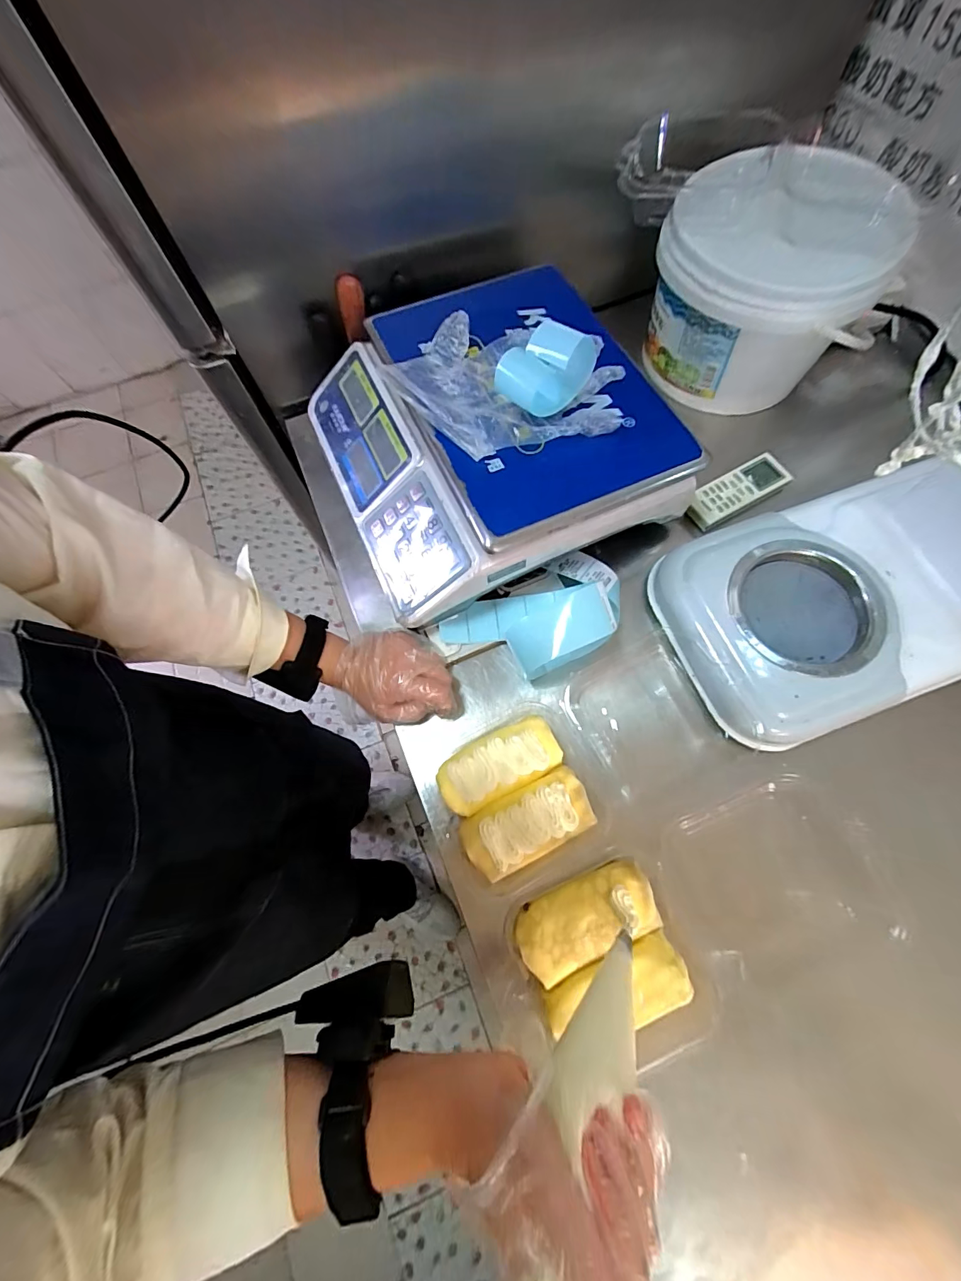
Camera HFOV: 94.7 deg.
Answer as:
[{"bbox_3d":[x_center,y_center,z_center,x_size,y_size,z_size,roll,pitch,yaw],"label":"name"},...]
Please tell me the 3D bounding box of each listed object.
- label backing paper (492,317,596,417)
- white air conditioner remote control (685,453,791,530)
[{"bbox_3d":[0.058,-0.248,0.410,0.076,0.050,0.058,-39,74,-12],"label":"label backing paper"},{"bbox_3d":[0.289,-0.168,0.502,0.128,0.022,0.046,-29,72,-9],"label":"white air conditioner remote control"}]

